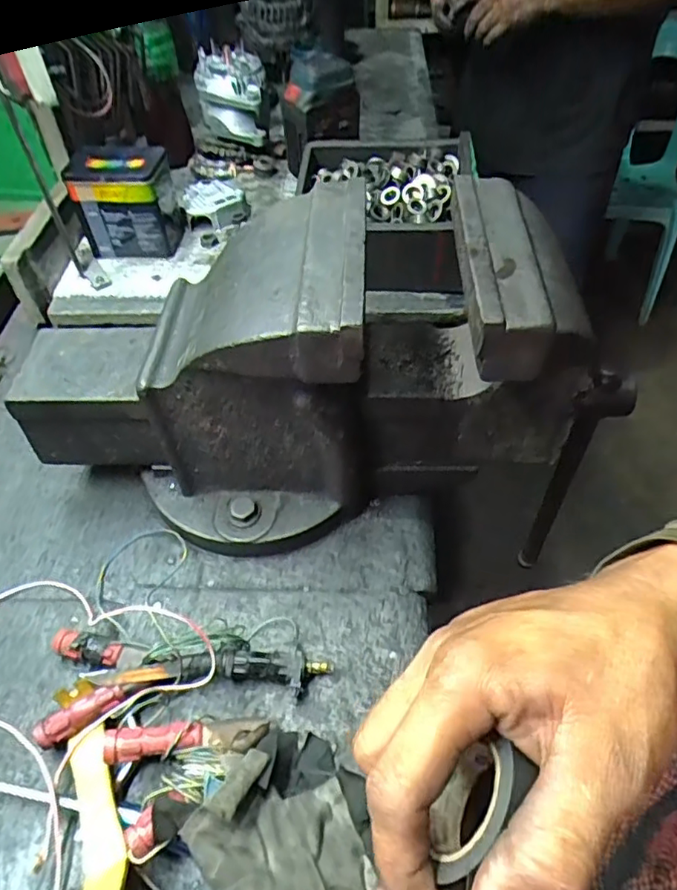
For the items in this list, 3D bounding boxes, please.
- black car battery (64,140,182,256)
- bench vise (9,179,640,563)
[{"bbox_3d":[-0.311,-0.349,0.838,0.128,0.132,0.104,1,50,3],"label":"black car battery"},{"bbox_3d":[-0.020,-0.055,0.529,0.545,0.278,0.186,-4,50,-1],"label":"bench vise"}]

